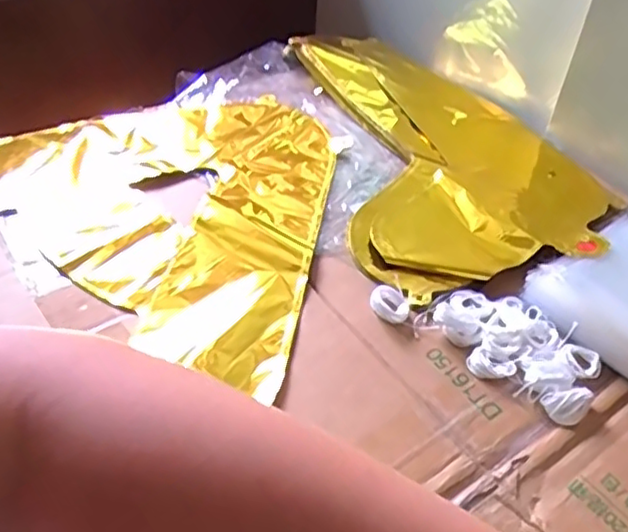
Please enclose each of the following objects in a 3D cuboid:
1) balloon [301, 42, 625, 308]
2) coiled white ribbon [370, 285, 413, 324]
[{"bbox_3d":[0.125,-0.124,0.666,0.246,0.043,0.422,-5,45,-10],"label":"balloon"},{"bbox_3d":[0.057,0.027,0.488,0.028,0.013,0.028,24,48,19],"label":"coiled white ribbon"}]

